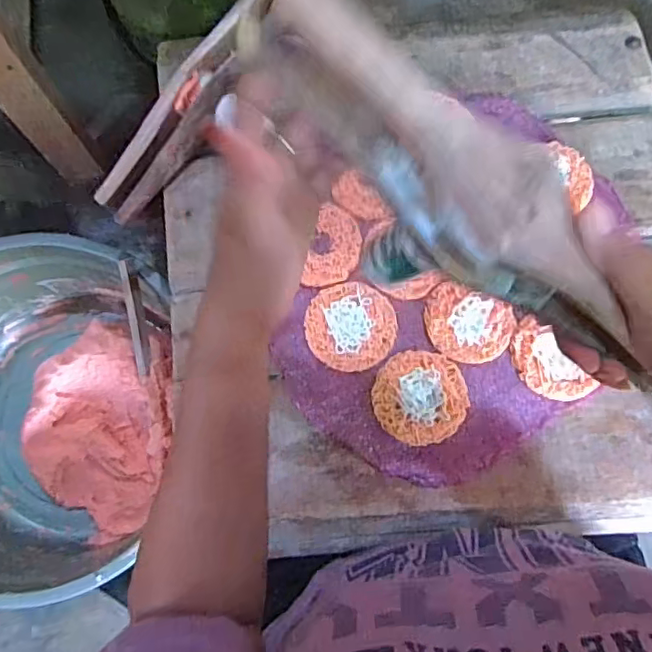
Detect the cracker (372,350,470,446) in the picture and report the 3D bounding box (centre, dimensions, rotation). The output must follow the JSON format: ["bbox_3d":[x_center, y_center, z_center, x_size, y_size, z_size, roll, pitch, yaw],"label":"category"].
[{"bbox_3d":[0.082,0.061,0.504,0.080,0.009,0.078,0,74,1],"label":"cracker"}]

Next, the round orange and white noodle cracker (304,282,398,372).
[{"bbox_3d":[0.023,0.000,0.521,0.079,0.008,0.077,0,74,1],"label":"round orange and white noodle cracker"}]

